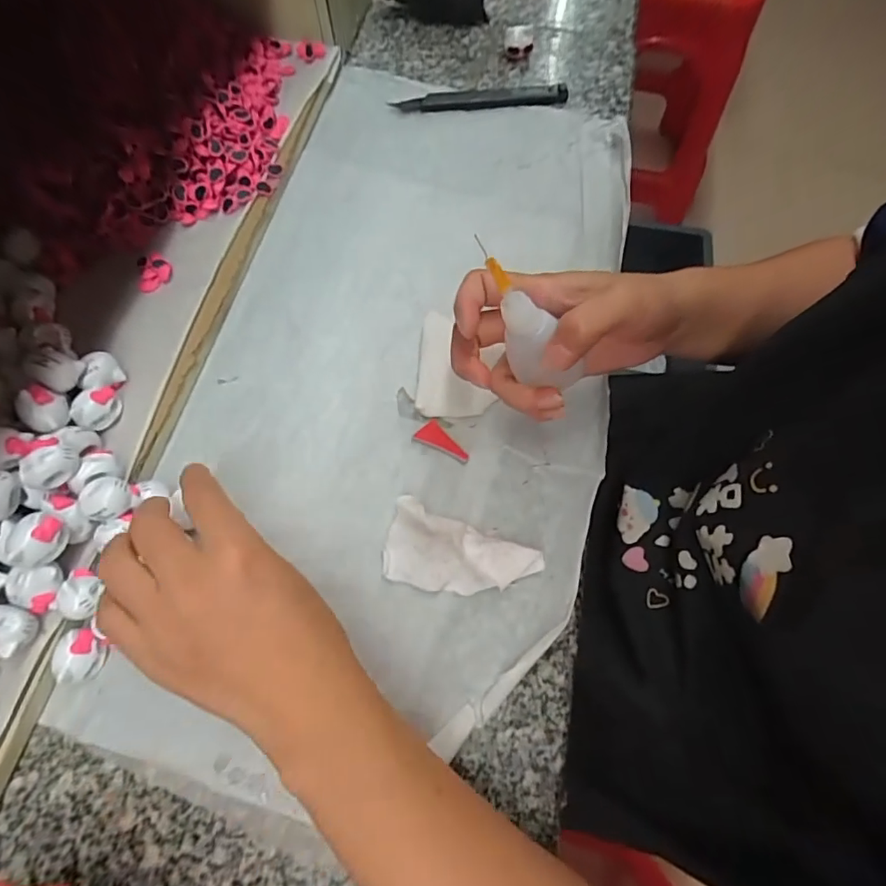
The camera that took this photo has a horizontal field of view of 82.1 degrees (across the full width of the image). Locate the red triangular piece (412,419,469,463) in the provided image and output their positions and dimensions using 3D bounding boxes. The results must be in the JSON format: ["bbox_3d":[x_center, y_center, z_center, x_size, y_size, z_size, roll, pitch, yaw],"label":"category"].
[{"bbox_3d":[0.000,0.001,0.308,0.034,0.004,0.018,38,74,13],"label":"red triangular piece"}]

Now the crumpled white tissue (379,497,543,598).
[{"bbox_3d":[0.010,0.062,0.278,0.083,0.016,0.042,14,70,5],"label":"crumpled white tissue"}]

